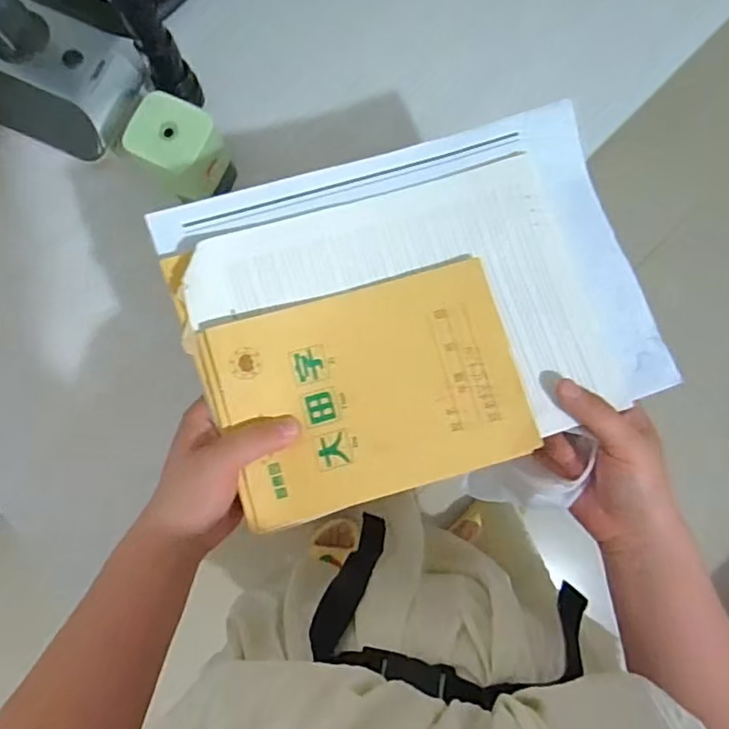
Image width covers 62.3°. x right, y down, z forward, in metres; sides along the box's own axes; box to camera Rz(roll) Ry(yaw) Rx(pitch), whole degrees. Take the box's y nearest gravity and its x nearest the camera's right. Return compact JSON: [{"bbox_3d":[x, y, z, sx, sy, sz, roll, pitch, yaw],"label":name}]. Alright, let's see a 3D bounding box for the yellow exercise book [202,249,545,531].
[{"bbox_3d":[0.004,0.016,0.378,0.186,0.021,0.131,-17,82,-4],"label":"yellow exercise book"}]

